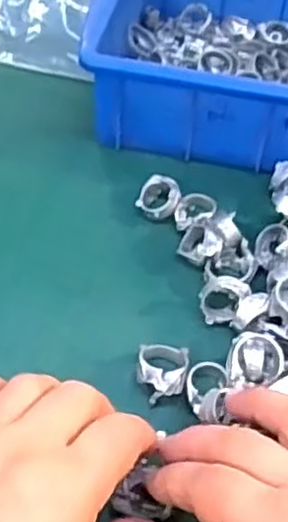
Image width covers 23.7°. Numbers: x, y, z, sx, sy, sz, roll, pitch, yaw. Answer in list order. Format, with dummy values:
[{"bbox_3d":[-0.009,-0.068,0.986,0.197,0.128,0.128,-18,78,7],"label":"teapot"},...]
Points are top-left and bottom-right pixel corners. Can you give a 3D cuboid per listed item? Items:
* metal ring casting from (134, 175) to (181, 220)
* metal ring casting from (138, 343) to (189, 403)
[{"bbox_3d":[0.009,-0.038,0.421,0.025,0.016,0.026,10,49,5],"label":"metal ring casting"},{"bbox_3d":[0.009,0.057,0.344,0.024,0.018,0.029,9,49,4],"label":"metal ring casting"}]

